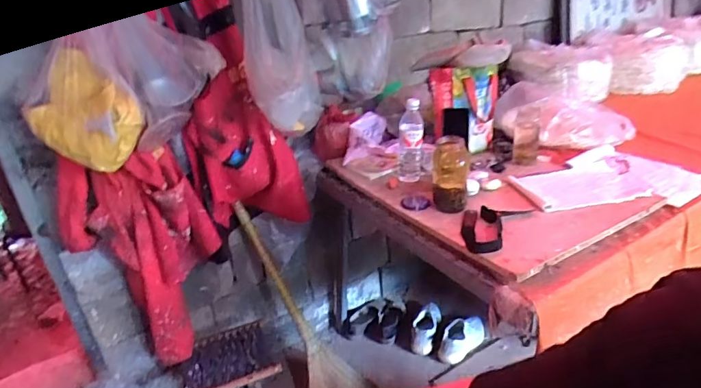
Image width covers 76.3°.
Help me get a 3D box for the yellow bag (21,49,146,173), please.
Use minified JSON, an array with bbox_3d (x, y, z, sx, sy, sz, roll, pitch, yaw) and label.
[{"bbox_3d":[-0.571,-0.172,0.979,0.208,0.212,0.057,-45,10,15],"label":"yellow bag"}]

